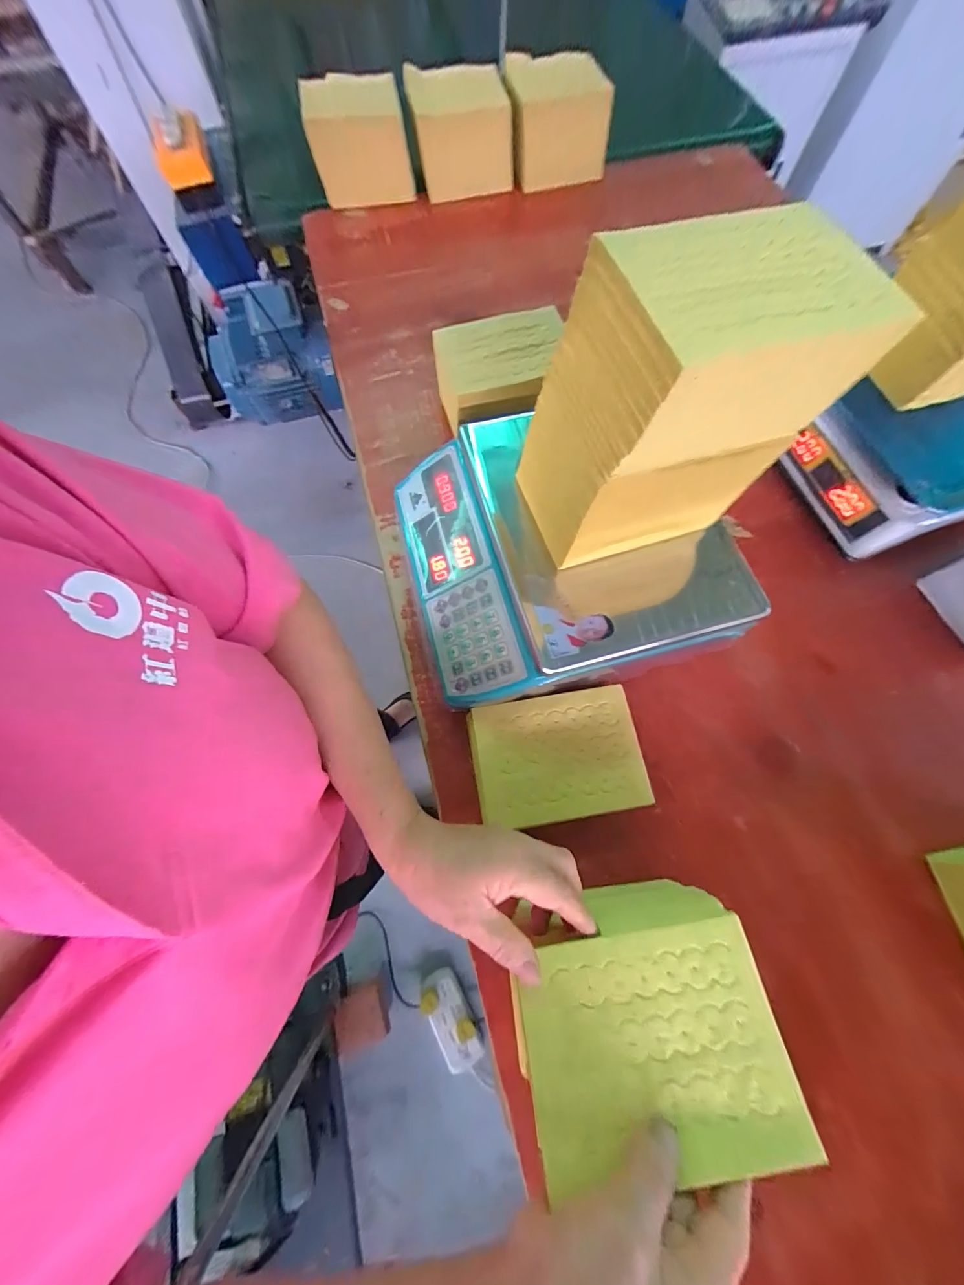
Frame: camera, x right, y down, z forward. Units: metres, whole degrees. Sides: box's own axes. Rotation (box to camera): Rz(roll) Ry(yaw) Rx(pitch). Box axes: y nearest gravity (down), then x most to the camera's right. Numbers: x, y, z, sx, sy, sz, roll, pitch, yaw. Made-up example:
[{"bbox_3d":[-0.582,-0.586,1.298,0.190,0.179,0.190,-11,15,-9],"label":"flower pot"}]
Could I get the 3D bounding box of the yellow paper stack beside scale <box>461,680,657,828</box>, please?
[{"bbox_3d":[0.074,0.116,0.420,0.163,0.037,0.117,-9,71,-3],"label":"yellow paper stack beside scale"}]

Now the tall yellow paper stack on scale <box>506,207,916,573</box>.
[{"bbox_3d":[0.150,-0.187,0.332,0.193,0.188,0.122,-17,71,-5],"label":"tall yellow paper stack on scale"}]

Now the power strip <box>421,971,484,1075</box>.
[{"bbox_3d":[-0.078,0.973,1.057,0.107,0.036,0.221,-31,73,-10],"label":"power strip"}]

